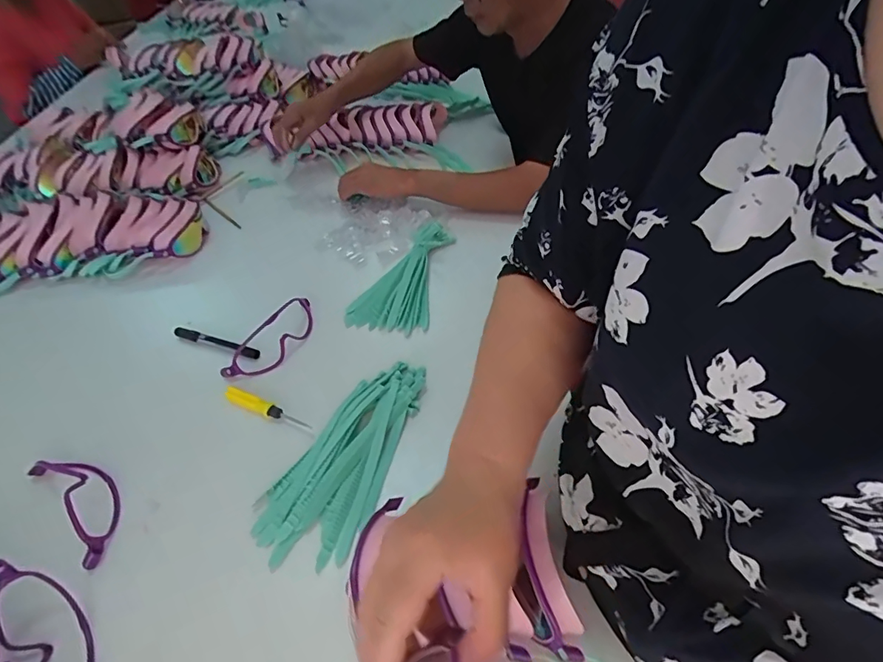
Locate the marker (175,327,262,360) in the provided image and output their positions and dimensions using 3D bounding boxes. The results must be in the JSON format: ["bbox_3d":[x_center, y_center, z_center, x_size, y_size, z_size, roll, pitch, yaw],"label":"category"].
[{"bbox_3d":[-0.311,0.015,0.676,0.134,0.020,0.017,15,50,18],"label":"marker"}]

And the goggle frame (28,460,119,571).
[{"bbox_3d":[-0.398,0.177,0.532,0.160,0.041,0.062,33,58,30],"label":"goggle frame"}]

